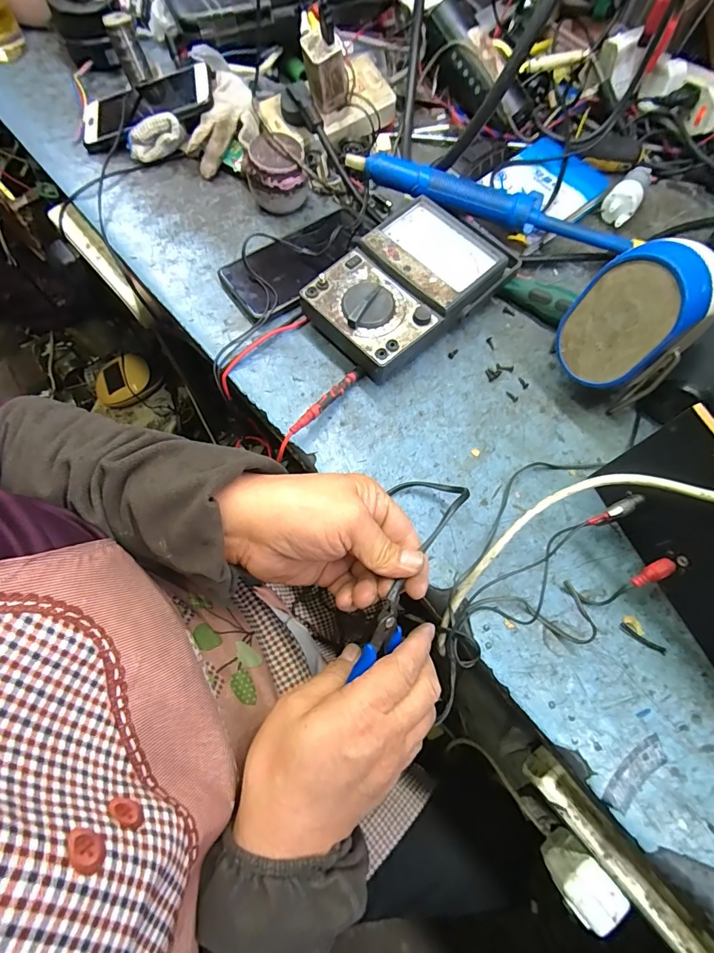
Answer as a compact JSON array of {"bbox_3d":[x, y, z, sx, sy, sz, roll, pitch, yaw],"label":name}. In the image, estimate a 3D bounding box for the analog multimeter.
[{"bbox_3d":[0.047,-0.178,0.409,0.188,0.051,0.115,-42,76,-16],"label":"analog multimeter"}]

